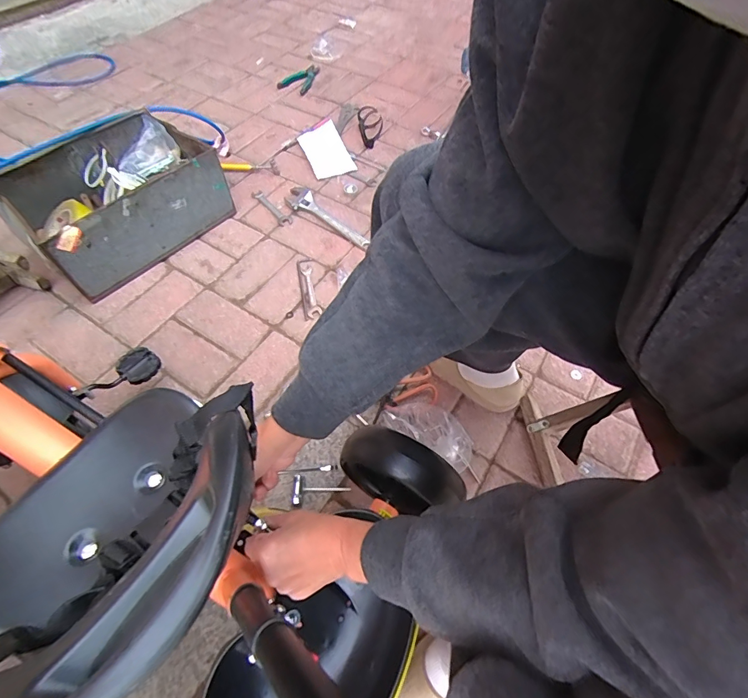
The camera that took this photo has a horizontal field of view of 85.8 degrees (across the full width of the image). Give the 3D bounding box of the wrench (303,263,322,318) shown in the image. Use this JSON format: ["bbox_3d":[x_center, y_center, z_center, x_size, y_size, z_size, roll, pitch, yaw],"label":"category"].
[{"bbox_3d":[-0.143,-0.133,0.907,0.027,0.008,0.147,-10,70,-6],"label":"wrench"}]

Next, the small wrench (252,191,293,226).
[{"bbox_3d":[-0.265,-0.363,1.044,0.152,0.007,0.032,44,66,11],"label":"small wrench"}]

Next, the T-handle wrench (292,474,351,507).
[{"bbox_3d":[-0.089,0.232,0.674,0.095,0.013,0.045,3,55,-15],"label":"T-handle wrench"}]

